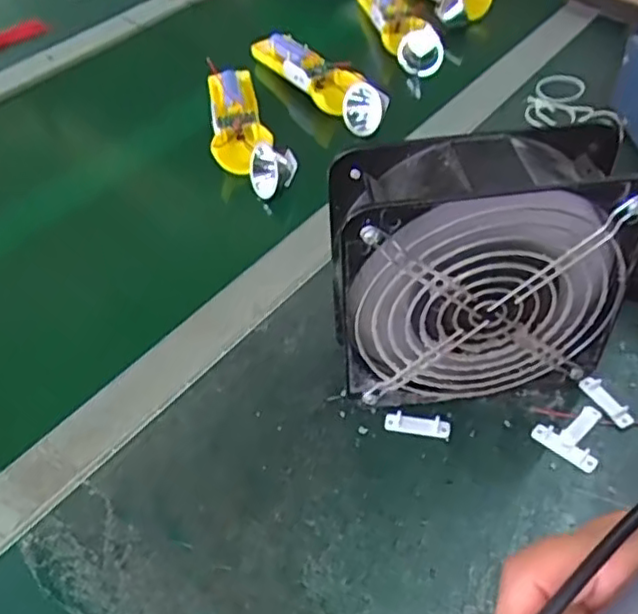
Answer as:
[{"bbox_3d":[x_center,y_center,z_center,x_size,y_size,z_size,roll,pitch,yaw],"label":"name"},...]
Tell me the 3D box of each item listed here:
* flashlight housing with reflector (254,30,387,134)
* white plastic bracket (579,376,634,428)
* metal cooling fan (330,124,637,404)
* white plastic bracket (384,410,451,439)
[{"bbox_3d":[-0.005,-0.235,0.670,0.044,0.041,0.208,-27,51,-21],"label":"flashlight housing with reflector"},{"bbox_3d":[0.170,0.055,0.390,0.011,0.007,0.036,-21,49,-16],"label":"white plastic bracket"},{"bbox_3d":[0.084,-0.013,0.360,0.150,0.150,0.062,-7,46,-4],"label":"metal cooling fan"},{"bbox_3d":[0.057,0.068,0.384,0.037,0.005,0.010,7,47,10],"label":"white plastic bracket"}]

